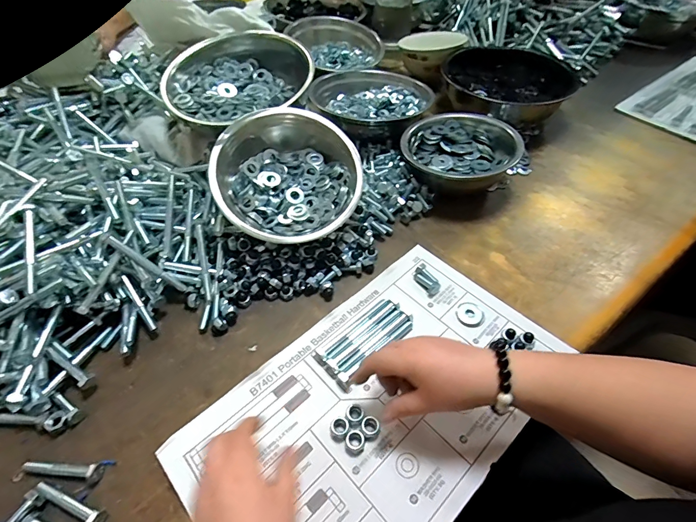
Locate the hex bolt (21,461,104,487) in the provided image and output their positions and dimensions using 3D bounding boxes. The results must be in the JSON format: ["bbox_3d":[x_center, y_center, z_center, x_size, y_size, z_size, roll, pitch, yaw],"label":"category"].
[{"bbox_3d":[-0.260,0.189,0.335,0.074,0.010,0.015,6,52,5],"label":"hex bolt"}]

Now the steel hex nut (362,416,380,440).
[{"bbox_3d":[0.022,0.159,0.352,0.016,0.011,0.017,-7,46,-3],"label":"steel hex nut"}]

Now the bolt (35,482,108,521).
[{"bbox_3d":[-0.241,0.208,0.315,0.069,0.013,0.014,18,54,14],"label":"bolt"}]

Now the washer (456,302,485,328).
[{"bbox_3d":[0.143,0.062,0.432,0.032,0.004,0.033,0,51,0],"label":"washer"}]

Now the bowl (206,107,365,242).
[{"bbox_3d":[-0.080,-0.105,0.484,0.185,0.086,0.185,3,73,-9],"label":"bowl"}]

